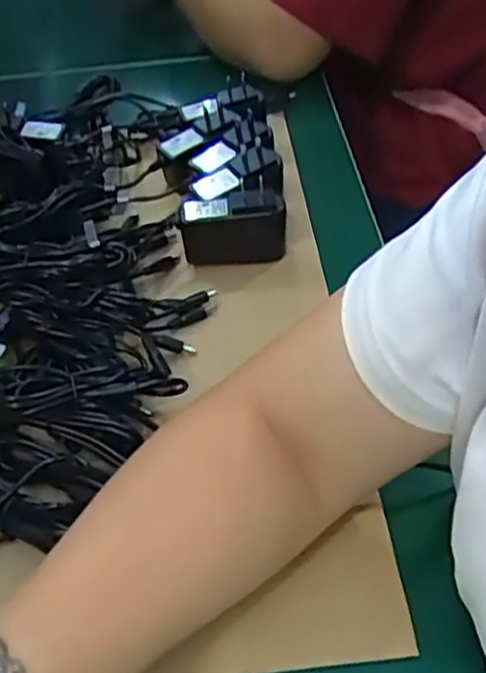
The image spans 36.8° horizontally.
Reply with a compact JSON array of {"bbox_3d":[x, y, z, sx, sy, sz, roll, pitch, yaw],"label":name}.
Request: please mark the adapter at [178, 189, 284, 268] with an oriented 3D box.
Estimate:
[{"bbox_3d":[-0.007,-0.077,0.517,0.071,0.050,0.024,-7,45,-3],"label":"adapter"}]

